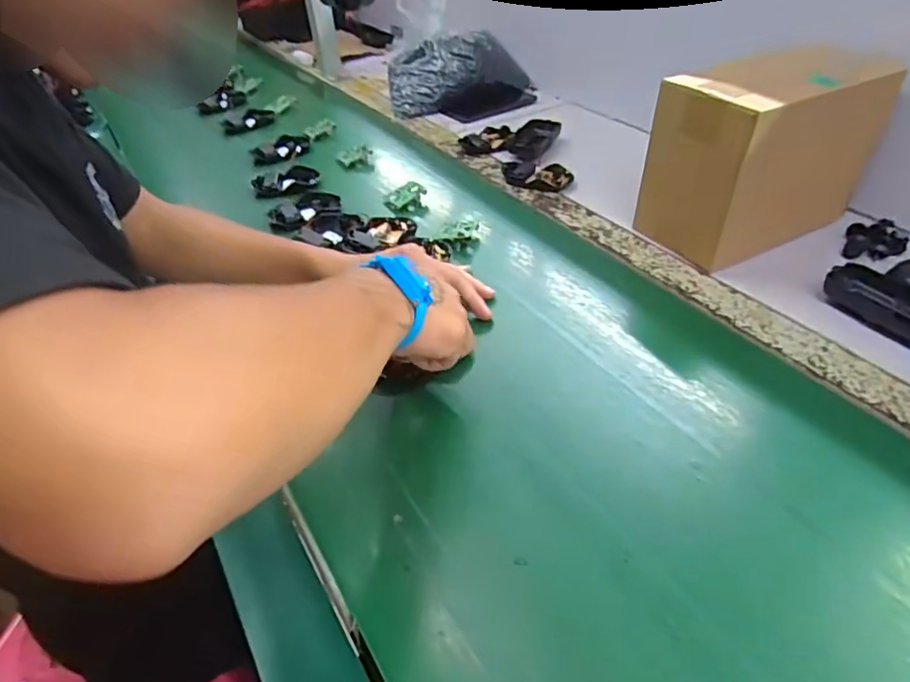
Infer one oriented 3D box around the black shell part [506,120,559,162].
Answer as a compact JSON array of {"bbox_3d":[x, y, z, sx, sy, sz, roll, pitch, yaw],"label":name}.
[{"bbox_3d":[0.120,-0.300,0.849,0.057,0.021,0.117,18,46,24],"label":"black shell part"}]

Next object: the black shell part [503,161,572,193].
[{"bbox_3d":[0.108,-0.223,0.763,0.092,0.019,0.053,20,47,26],"label":"black shell part"}]

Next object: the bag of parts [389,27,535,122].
[{"bbox_3d":[0.012,-0.461,0.986,0.252,0.091,0.166,-4,41,1],"label":"bag of parts"}]

